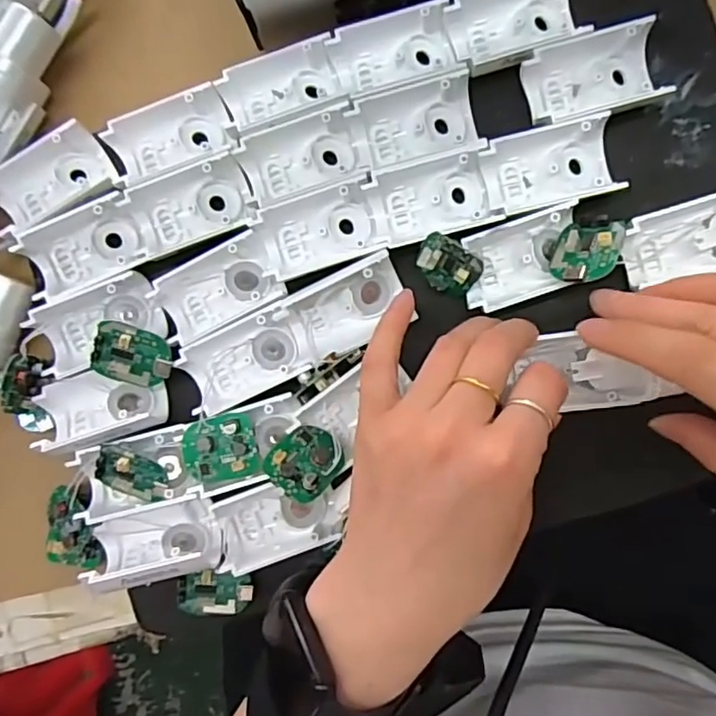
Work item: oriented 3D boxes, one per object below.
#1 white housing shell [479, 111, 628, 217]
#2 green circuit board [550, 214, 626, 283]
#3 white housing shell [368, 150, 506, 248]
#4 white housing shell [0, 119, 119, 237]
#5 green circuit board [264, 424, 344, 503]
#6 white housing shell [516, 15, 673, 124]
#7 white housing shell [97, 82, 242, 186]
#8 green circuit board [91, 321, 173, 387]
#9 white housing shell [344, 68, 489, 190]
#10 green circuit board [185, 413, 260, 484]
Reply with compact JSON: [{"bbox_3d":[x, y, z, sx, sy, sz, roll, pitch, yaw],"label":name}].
[{"bbox_3d":[0.086,-0.086,0.274,0.058,0.016,0.036,-13,88,4],"label":"white housing shell"},{"bbox_3d":[0.099,-0.047,0.263,0.026,0.004,0.035,11,64,38],"label":"green circuit board"},{"bbox_3d":[0.035,-0.073,0.278,0.051,0.016,0.034,-14,88,4],"label":"white housing shell"},{"bbox_3d":[-0.149,-0.083,0.296,0.055,0.020,0.035,-32,87,3],"label":"white housing shell"},{"bbox_3d":[-0.022,0.044,0.268,0.028,0.005,0.034,40,53,14],"label":"green circuit board"},{"bbox_3d":[0.107,-0.126,0.273,0.060,0.018,0.031,-14,88,4],"label":"white housing shell"},{"bbox_3d":[-0.087,-0.103,0.290,0.059,0.022,0.035,-18,87,4],"label":"white housing shell"},{"bbox_3d":[-0.102,-0.001,0.277,0.034,0.004,0.027,19,110,-16],"label":"green circuit board"},{"bbox_3d":[0.027,-0.105,0.278,0.056,0.015,0.039,-16,88,4],"label":"white housing shell"},{"bbox_3d":[-0.062,0.041,0.275,0.031,0.007,0.029,-15,90,1],"label":"green circuit board"}]

